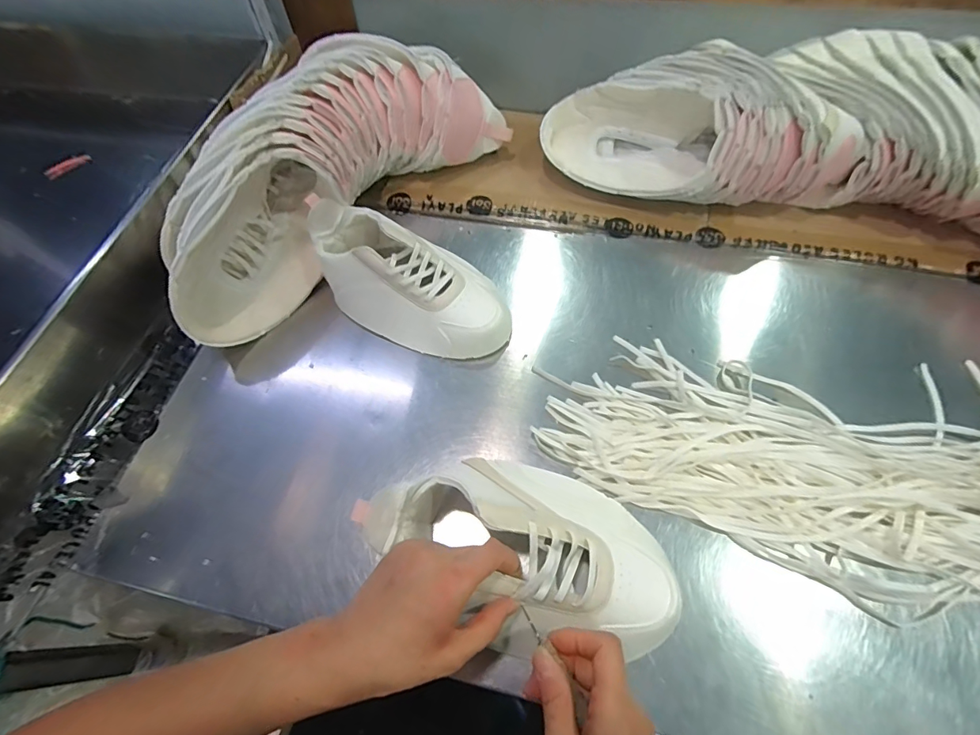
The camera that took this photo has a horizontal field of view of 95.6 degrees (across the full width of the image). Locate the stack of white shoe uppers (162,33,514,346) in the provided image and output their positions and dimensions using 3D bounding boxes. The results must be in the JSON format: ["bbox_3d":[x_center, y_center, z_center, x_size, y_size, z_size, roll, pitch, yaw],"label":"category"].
[{"bbox_3d":[-0.206,-0.238,0.543,0.170,0.144,0.440,40,71,22],"label":"stack of white shoe uppers"}]

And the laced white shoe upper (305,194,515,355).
[{"bbox_3d":[-0.090,-0.099,0.502,0.246,0.077,0.123,24,66,16],"label":"laced white shoe upper"}]

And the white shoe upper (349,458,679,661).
[{"bbox_3d":[0.028,0.146,0.363,0.240,0.081,0.133,20,64,4],"label":"white shoe upper"}]

